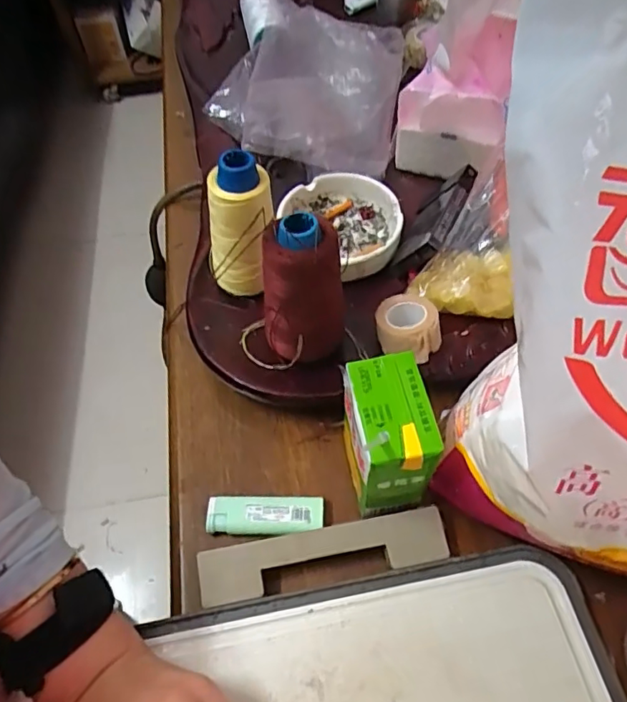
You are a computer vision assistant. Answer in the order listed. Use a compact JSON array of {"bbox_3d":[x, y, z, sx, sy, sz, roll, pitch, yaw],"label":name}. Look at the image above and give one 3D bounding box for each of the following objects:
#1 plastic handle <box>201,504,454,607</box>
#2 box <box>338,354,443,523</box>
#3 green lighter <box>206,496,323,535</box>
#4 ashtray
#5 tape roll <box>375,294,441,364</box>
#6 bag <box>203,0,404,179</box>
[{"bbox_3d":[0.006,0.128,0.345,0.155,0.010,0.032,-10,57,-4],"label":"plastic handle"},{"bbox_3d":[0.043,0.056,0.342,0.048,0.093,0.068,-12,57,-5],"label":"box"},{"bbox_3d":[-0.033,0.112,0.372,0.078,0.007,0.025,-1,57,2],"label":"green lighter"},{"bbox_3d":[0.030,-0.111,0.464,0.089,0.029,0.101,-38,63,-20],"label":"ashtray"},{"bbox_3d":[0.067,-0.019,0.394,0.042,0.031,0.046,-1,57,2],"label":"tape roll"},{"bbox_3d":[-0.002,-0.256,0.531,0.166,0.079,0.189,7,58,7],"label":"bag"}]

